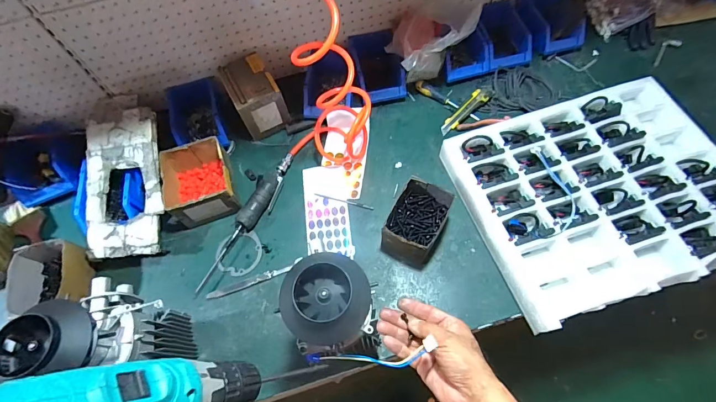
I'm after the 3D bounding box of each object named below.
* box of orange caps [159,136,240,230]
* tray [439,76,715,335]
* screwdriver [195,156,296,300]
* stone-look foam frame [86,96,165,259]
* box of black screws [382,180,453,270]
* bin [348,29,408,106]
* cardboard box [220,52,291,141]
[{"bbox_3d":[-0.351,-0.039,0.808,0.142,0.099,0.160,-19,64,-6],"label":"box of orange caps"},{"bbox_3d":[0.504,-0.025,0.748,0.523,0.067,0.443,-19,64,-6],"label":"tray"},{"bbox_3d":[-0.245,0.039,0.802,0.070,0.038,0.365,17,66,12],"label":"screwdriver"},{"bbox_3d":[-0.500,-0.055,0.770,0.158,0.034,0.337,-6,84,1],"label":"stone-look foam frame"},{"bbox_3d":[0.121,0.043,0.743,0.110,0.091,0.152,26,68,15],"label":"box of black screws"},{"bbox_3d":[0.049,-0.344,0.918,0.121,0.094,0.186,-11,63,-2],"label":"bin"},{"bbox_3d":[-0.254,-0.257,0.889,0.108,0.134,0.154,-26,65,-9],"label":"cardboard box"}]

